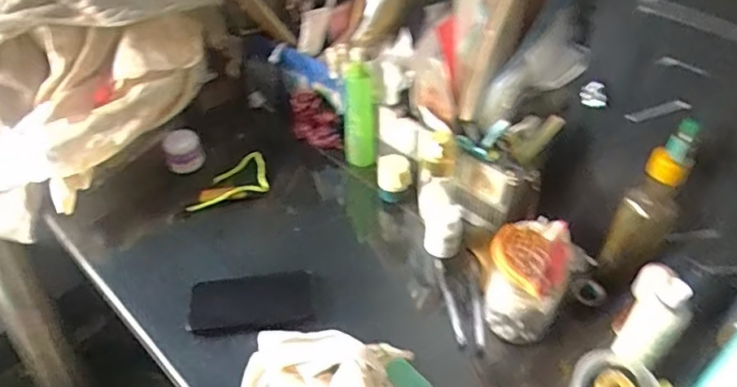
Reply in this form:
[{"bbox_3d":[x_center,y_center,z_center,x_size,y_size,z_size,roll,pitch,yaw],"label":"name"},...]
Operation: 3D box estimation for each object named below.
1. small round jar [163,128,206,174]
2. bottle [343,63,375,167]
[{"bbox_3d":[-0.293,-0.064,0.907,0.056,0.053,0.053,0,44,0],"label":"small round jar"},{"bbox_3d":[-0.015,-0.122,0.883,0.047,0.175,0.054,-3,44,-3],"label":"bottle"}]

